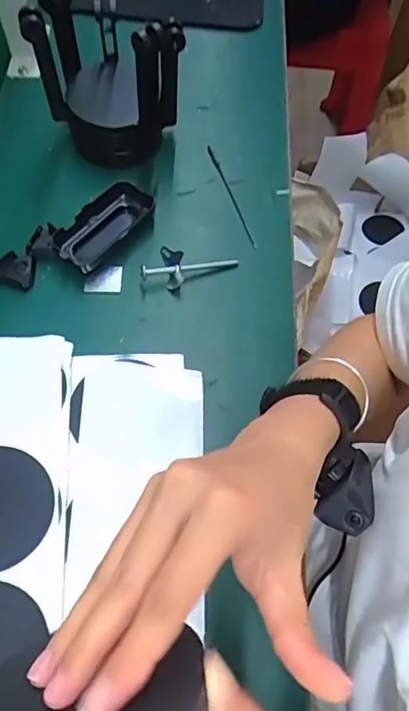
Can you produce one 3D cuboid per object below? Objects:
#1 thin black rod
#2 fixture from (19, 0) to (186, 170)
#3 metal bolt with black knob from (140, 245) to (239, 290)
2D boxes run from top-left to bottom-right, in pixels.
[{"bbox_3d":[0.028,-0.176,0.570,0.006,0.007,0.148,-17,67,-6],"label":"thin black rod"},{"bbox_3d":[-0.094,-0.292,0.541,0.135,0.143,0.104,12,64,4],"label":"fixture"},{"bbox_3d":[-0.017,-0.093,0.523,0.098,0.019,0.044,-8,65,-16],"label":"metal bolt with black knob"}]

